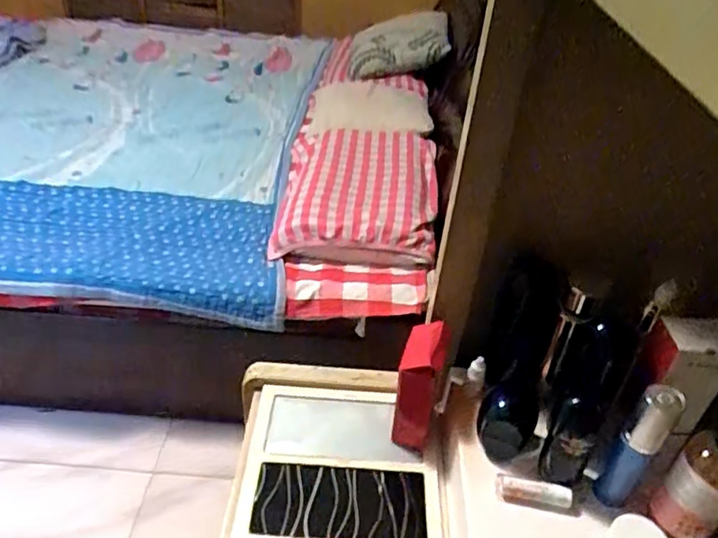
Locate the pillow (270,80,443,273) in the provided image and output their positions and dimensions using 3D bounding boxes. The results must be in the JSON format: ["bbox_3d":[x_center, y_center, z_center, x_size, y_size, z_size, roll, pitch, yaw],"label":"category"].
[{"bbox_3d":[0.009,-0.333,1.622,0.393,0.176,0.819,6,38,1],"label":"pillow"}]

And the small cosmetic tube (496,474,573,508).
[{"bbox_3d":[0.167,0.212,0.556,0.069,0.013,0.020,7,38,2],"label":"small cosmetic tube"}]

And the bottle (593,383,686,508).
[{"bbox_3d":[0.250,0.162,0.525,0.026,0.145,0.030,-26,48,-34],"label":"bottle"}]

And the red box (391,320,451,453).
[{"bbox_3d":[0.065,0.137,0.652,0.044,0.146,0.085,13,39,10],"label":"red box"}]

